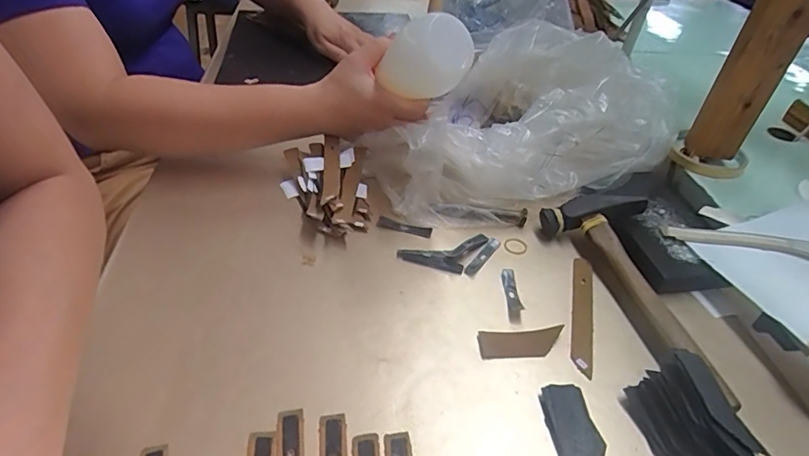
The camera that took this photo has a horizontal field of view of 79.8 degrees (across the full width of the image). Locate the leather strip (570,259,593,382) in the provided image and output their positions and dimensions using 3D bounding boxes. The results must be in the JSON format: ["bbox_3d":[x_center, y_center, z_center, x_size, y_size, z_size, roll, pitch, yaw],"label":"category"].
[{"bbox_3d":[0.146,0.070,0.400,0.018,0.006,0.122,13,42,11],"label":"leather strip"}]

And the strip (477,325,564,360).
[{"bbox_3d":[0.089,0.087,0.366,0.063,0.006,0.023,0,41,-3],"label":"strip"}]

